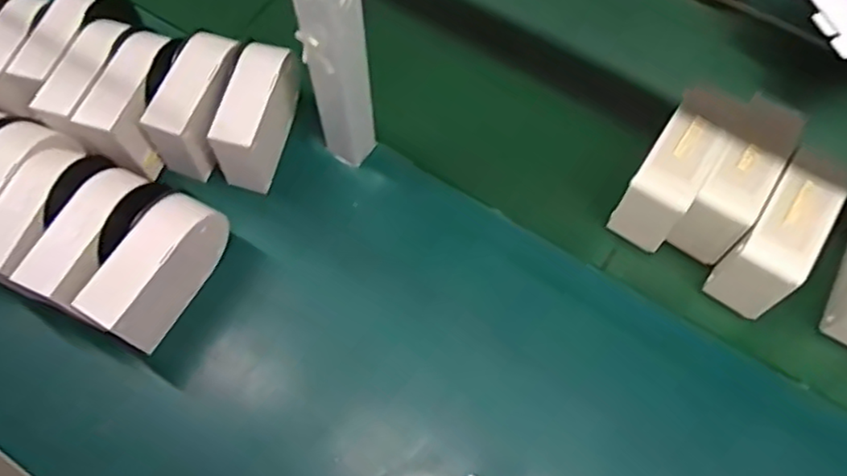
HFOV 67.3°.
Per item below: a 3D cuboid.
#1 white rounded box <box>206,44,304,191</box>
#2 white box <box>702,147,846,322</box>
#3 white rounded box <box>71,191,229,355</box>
[{"bbox_3d":[-0.164,-0.122,0.642,0.052,0.099,0.125,12,66,5],"label":"white rounded box"},{"bbox_3d":[0.328,0.003,0.595,0.061,0.101,0.117,36,70,14],"label":"white box"},{"bbox_3d":[-0.239,0.033,0.587,0.043,0.106,0.132,29,68,12],"label":"white rounded box"}]

